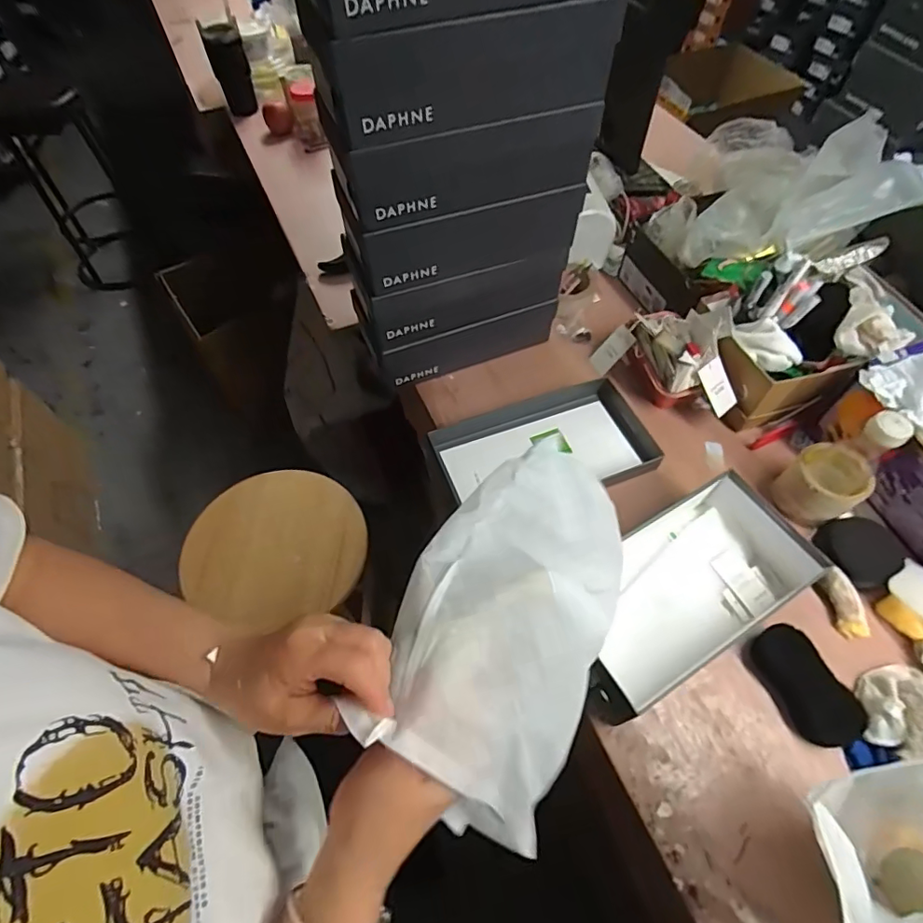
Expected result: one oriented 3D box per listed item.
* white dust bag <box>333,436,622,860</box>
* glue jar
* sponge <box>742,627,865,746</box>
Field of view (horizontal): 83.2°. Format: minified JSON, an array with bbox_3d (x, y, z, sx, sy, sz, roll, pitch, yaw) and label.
[{"bbox_3d":[0.045,0.124,0.433,0.178,0.143,0.332,39,36,6],"label":"white dust bag"},{"bbox_3d":[0.475,0.031,0.688,0.075,0.096,0.089,-30,62,-16],"label":"glue jar"},{"bbox_3d":[0.387,0.254,0.588,0.065,0.035,0.129,-25,61,-13],"label":"sponge"}]

